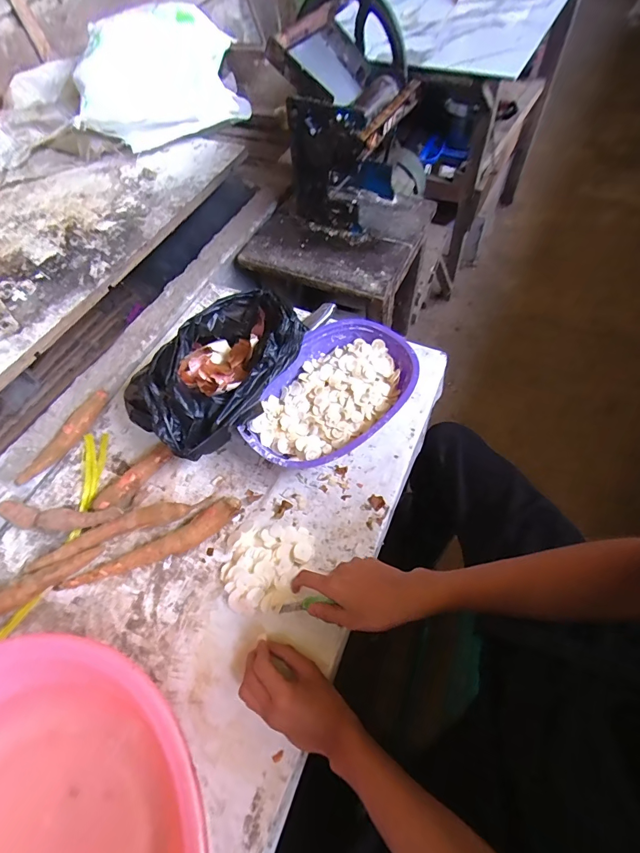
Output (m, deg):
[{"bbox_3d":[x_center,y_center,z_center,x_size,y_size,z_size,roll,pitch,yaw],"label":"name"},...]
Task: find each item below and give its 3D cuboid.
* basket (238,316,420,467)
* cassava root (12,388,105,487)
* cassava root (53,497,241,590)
[{"bbox_3d":[0.020,-0.045,0.651,0.208,0.077,0.301,33,67,19],"label":"basket"},{"bbox_3d":[-0.436,0.017,0.678,0.041,0.026,0.193,21,64,14],"label":"cassava root"},{"bbox_3d":[-0.239,0.178,0.567,0.286,0.039,0.046,-25,59,-11],"label":"cassava root"}]

